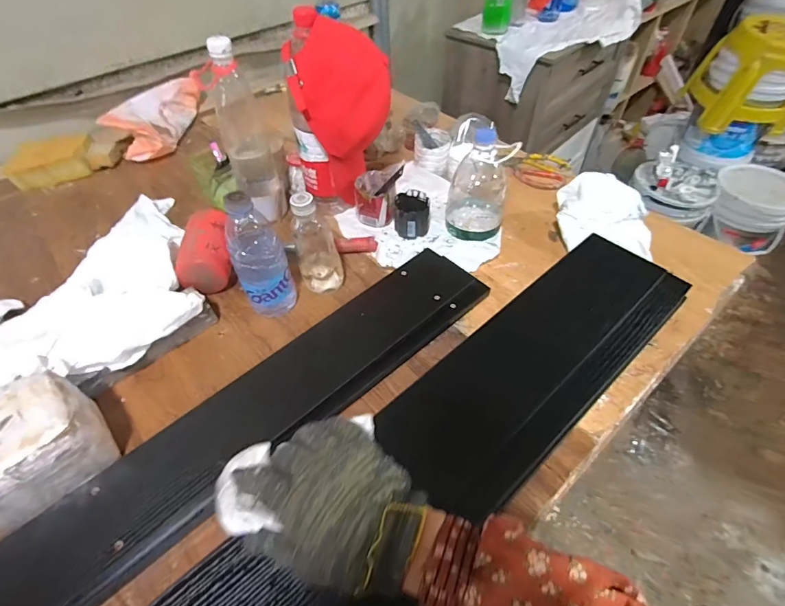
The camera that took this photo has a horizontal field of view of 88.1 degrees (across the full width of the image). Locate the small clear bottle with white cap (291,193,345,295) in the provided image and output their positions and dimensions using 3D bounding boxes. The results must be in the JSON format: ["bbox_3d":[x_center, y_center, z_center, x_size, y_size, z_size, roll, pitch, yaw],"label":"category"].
[{"bbox_3d":[-0.111,-0.083,0.588,0.058,0.167,0.056,-16,51,-10],"label":"small clear bottle with white cap"}]

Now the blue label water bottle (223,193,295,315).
[{"bbox_3d":[-0.187,-0.061,0.562,0.071,0.182,0.063,-20,52,-13],"label":"blue label water bottle"}]

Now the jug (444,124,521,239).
[{"bbox_3d":[0.144,-0.192,0.676,0.099,0.154,0.092,4,51,6],"label":"jug"}]

